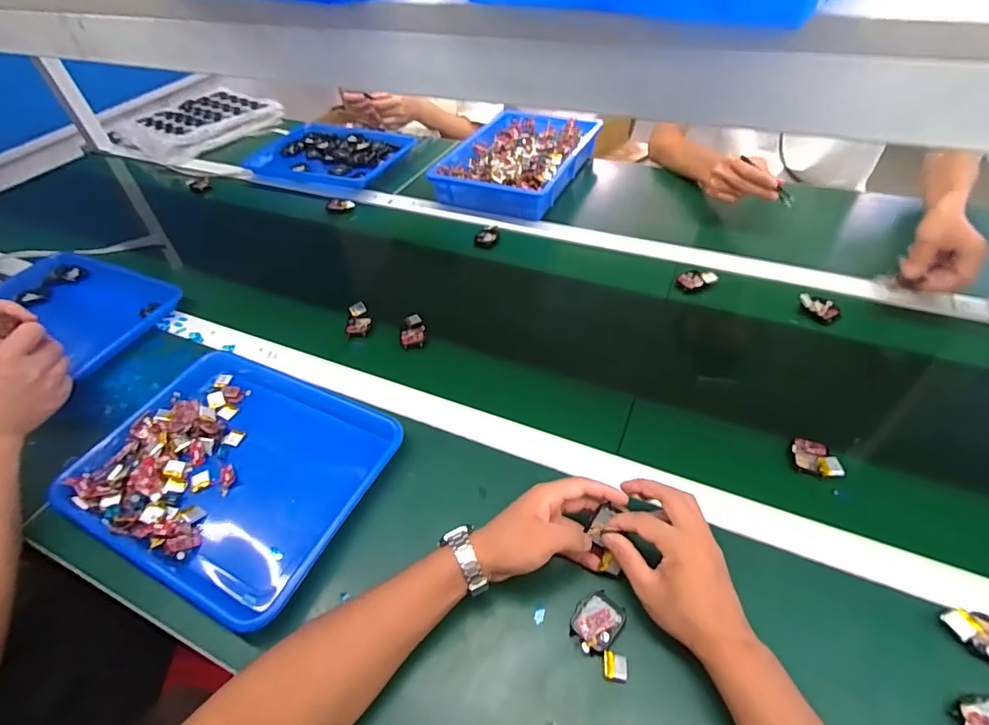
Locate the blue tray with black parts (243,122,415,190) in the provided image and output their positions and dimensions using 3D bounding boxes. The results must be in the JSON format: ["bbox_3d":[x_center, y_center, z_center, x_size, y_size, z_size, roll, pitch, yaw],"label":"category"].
[{"bbox_3d":[-0.365,-0.461,1.065,0.333,0.035,0.220,16,50,20],"label":"blue tray with black parts"}]

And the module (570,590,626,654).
[{"bbox_3d":[0.092,0.232,0.434,0.039,0.012,0.051,32,57,31],"label":"module"}]

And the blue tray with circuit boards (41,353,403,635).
[{"bbox_3d":[-0.303,0.119,0.567,0.340,0.037,0.255,18,51,22],"label":"blue tray with circuit boards"}]

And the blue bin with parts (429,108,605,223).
[{"bbox_3d":[0.048,-0.407,0.977,0.244,0.059,0.345,19,52,22],"label":"blue bin with parts"}]

